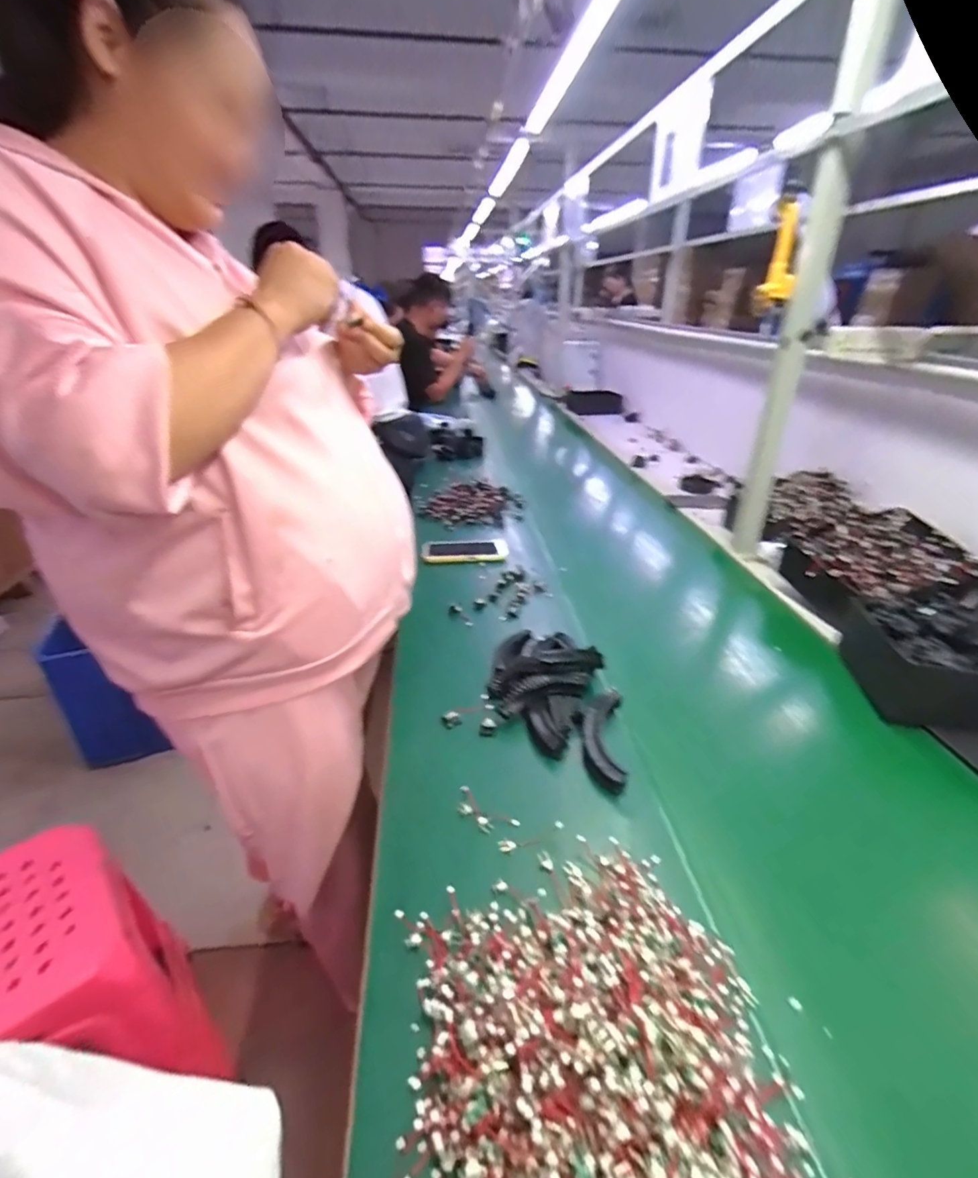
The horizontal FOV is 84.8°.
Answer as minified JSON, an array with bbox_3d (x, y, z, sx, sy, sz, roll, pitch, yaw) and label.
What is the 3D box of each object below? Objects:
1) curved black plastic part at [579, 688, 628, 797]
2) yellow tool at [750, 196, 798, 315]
[{"bbox_3d":[0.136,0.178,0.646,0.049,0.019,0.154,5,28,8],"label":"curved black plastic part"},{"bbox_3d":[0.526,-0.599,0.967,0.063,0.172,0.048,12,30,21],"label":"yellow tool"}]

